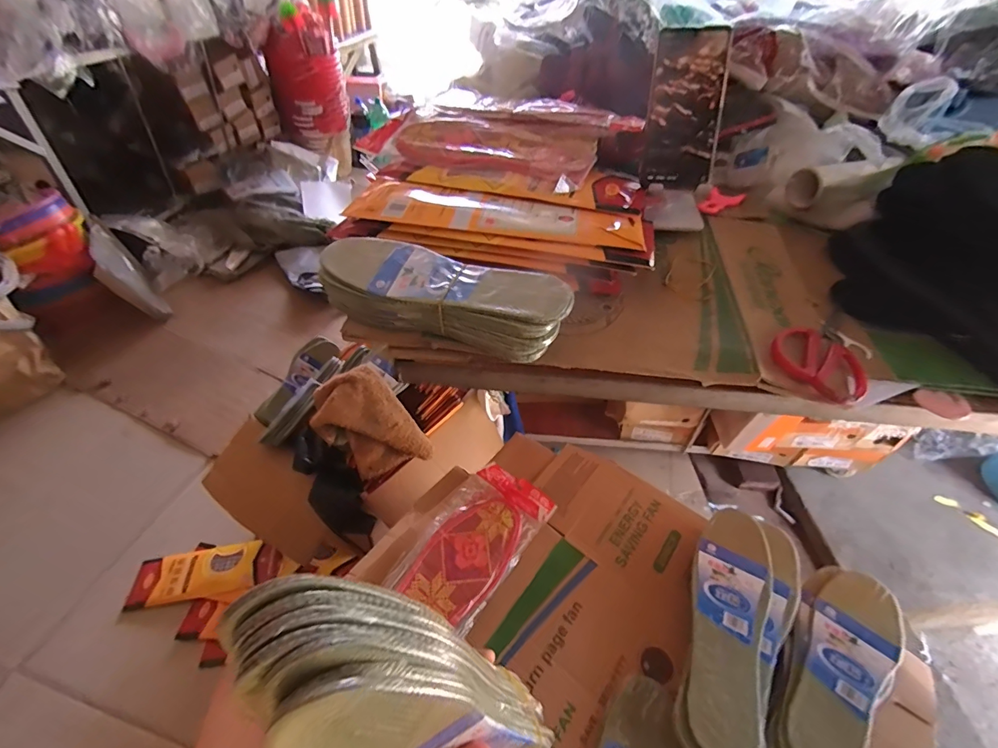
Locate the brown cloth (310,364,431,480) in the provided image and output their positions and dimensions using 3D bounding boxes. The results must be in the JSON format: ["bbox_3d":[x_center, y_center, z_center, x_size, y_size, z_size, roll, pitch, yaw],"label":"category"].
[{"bbox_3d":[-0.230,0.092,0.758,0.138,0.058,0.203,-36,98,-22],"label":"brown cloth"}]

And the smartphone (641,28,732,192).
[{"bbox_3d":[0.202,-0.286,0.471,0.074,0.154,0.010,5,13,11],"label":"smartphone"}]

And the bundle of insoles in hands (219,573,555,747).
[{"bbox_3d":[-0.035,0.177,0.231,0.060,0.223,0.070,-19,38,27],"label":"bundle of insoles in hands"}]

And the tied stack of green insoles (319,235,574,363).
[{"bbox_3d":[-0.051,-0.069,0.386,0.223,0.052,0.075,14,46,10],"label":"tied stack of green insoles"}]

